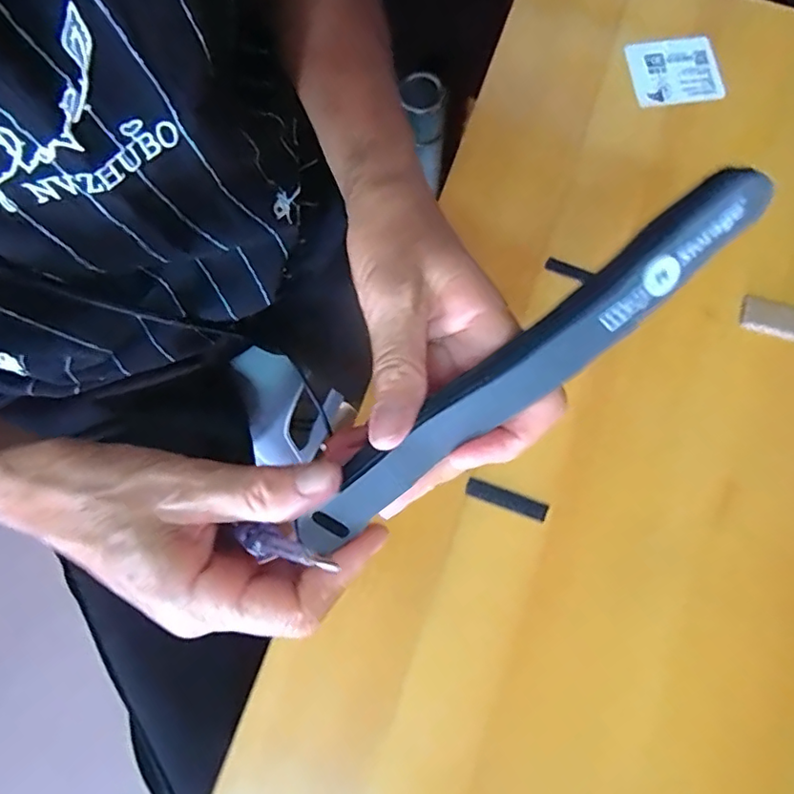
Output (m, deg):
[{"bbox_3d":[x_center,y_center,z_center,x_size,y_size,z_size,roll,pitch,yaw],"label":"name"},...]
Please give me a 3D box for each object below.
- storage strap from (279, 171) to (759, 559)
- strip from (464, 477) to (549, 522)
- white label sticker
[{"bbox_3d":[0.040,-0.006,0.206,0.198,0.016,0.024,-39,79,14],"label":"storage strap"},{"bbox_3d":[0.062,0.058,0.318,0.047,0.004,0.010,21,79,4],"label":"strip"},{"bbox_3d":[0.188,-0.222,0.382,0.058,0.006,0.047,-8,83,3],"label":"white label sticker"}]

